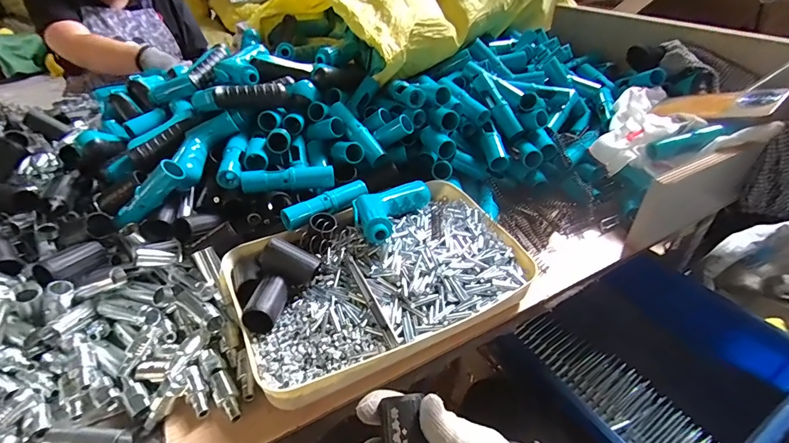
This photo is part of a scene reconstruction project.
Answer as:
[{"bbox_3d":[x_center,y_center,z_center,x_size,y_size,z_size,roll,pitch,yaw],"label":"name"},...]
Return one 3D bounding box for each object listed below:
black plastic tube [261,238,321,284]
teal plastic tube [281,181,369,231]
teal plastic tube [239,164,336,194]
[{"bbox_3d":[-0.119,0.047,0.443,0.061,0.036,0.025,28,14,-2],"label":"black plastic tube"},{"bbox_3d":[-0.090,-0.023,0.512,0.117,0.023,0.024,-25,43,-27],"label":"teal plastic tube"},{"bbox_3d":[-0.142,-0.057,0.522,0.120,0.029,0.021,-11,38,-11],"label":"teal plastic tube"}]

